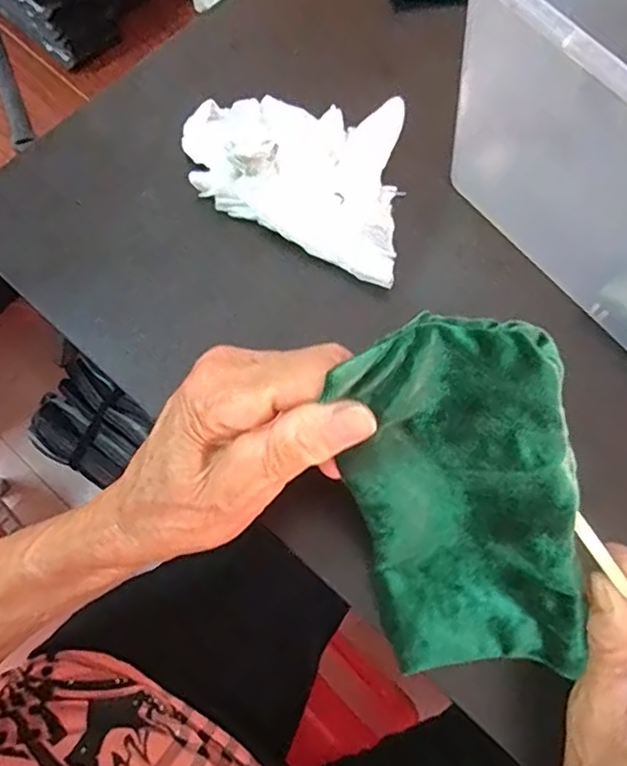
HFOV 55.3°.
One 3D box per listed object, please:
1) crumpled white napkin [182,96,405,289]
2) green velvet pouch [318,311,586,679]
[{"bbox_3d":[-0.014,-0.124,0.345,0.136,0.033,0.115,10,72,3],"label":"crumpled white napkin"},{"bbox_3d":[0.059,0.053,0.239,0.074,0.162,0.050,-15,29,-5],"label":"green velvet pouch"}]

